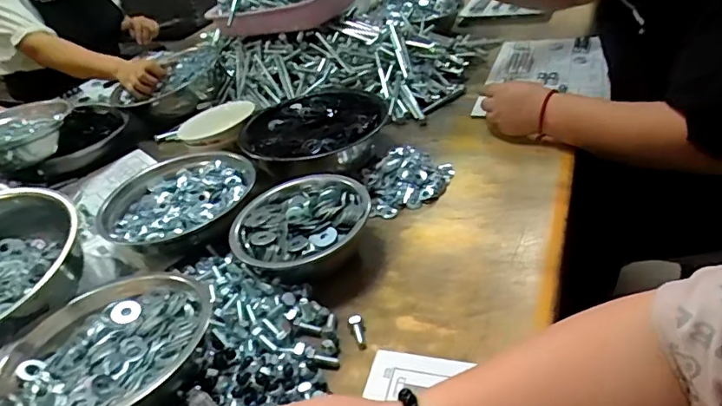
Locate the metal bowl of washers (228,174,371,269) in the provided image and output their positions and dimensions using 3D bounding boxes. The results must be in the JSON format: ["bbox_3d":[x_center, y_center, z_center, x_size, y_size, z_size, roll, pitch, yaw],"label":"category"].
[{"bbox_3d":[-0.076,0.028,0.644,0.168,0.061,0.166,-7,34,5],"label":"metal bowl of washers"}]

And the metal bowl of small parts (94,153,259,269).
[{"bbox_3d":[-0.268,0.003,0.745,0.189,0.066,0.207,7,38,25],"label":"metal bowl of small parts"}]

